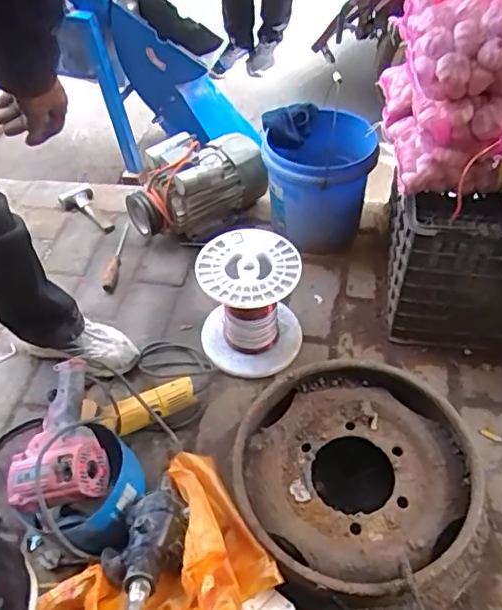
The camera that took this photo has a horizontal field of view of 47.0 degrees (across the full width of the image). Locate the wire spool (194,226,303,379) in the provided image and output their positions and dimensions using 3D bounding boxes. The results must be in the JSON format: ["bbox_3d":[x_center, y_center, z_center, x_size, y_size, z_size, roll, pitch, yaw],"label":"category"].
[{"bbox_3d":[0.000,0.004,1.230,0.202,0.242,0.202,-1,50,1],"label":"wire spool"}]

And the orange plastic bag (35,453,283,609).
[{"bbox_3d":[-0.116,0.386,0.865,0.286,0.152,0.342,30,57,24],"label":"orange plastic bag"}]

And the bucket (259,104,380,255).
[{"bbox_3d":[0.166,-0.316,1.447,0.269,0.249,0.267,-2,50,0],"label":"bucket"}]

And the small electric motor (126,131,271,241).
[{"bbox_3d":[-0.146,-0.322,1.520,0.369,0.197,0.200,-30,56,-21],"label":"small electric motor"}]

